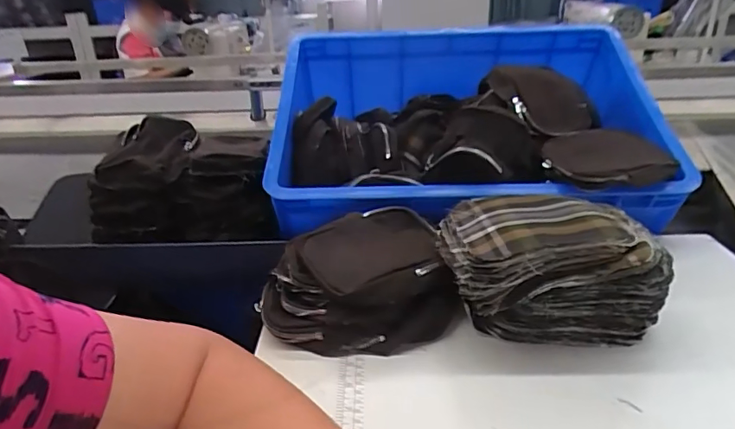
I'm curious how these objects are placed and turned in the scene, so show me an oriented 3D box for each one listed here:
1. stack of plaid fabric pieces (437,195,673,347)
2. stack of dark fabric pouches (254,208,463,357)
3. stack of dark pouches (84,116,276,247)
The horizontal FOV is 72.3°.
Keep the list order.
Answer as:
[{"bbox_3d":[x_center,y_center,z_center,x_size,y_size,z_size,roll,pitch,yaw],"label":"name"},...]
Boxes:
[{"bbox_3d":[0.166,0.051,0.481,0.178,0.105,0.143,-5,24,-5],"label":"stack of plaid fabric pieces"},{"bbox_3d":[-0.015,0.065,0.510,0.188,0.066,0.160,-7,25,-9],"label":"stack of dark fabric pouches"},{"bbox_3d":[-0.255,-0.049,0.712,0.251,0.122,0.155,-2,24,1],"label":"stack of dark pouches"}]

